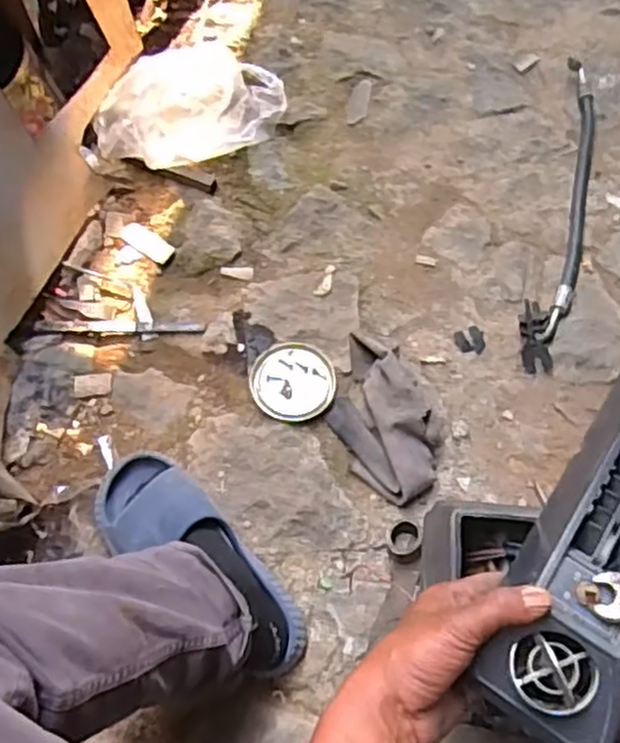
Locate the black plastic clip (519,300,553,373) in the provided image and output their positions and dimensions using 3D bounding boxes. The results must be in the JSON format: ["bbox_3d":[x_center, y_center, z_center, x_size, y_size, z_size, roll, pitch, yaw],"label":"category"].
[{"bbox_3d":[0.298,-0.045,0.943,0.035,0.023,0.095,-3,81,-1],"label":"black plastic clip"}]

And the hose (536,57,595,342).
[{"bbox_3d":[0.381,-0.258,1.035,0.051,0.025,0.501,12,67,6],"label":"hose"}]

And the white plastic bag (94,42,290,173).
[{"bbox_3d":[-0.164,-0.400,1.047,0.224,0.098,0.244,16,67,7],"label":"white plastic bag"}]

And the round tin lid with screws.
[{"bbox_3d":[-0.022,0.012,0.907,0.104,0.020,0.107,0,66,0],"label":"round tin lid with screws"}]

